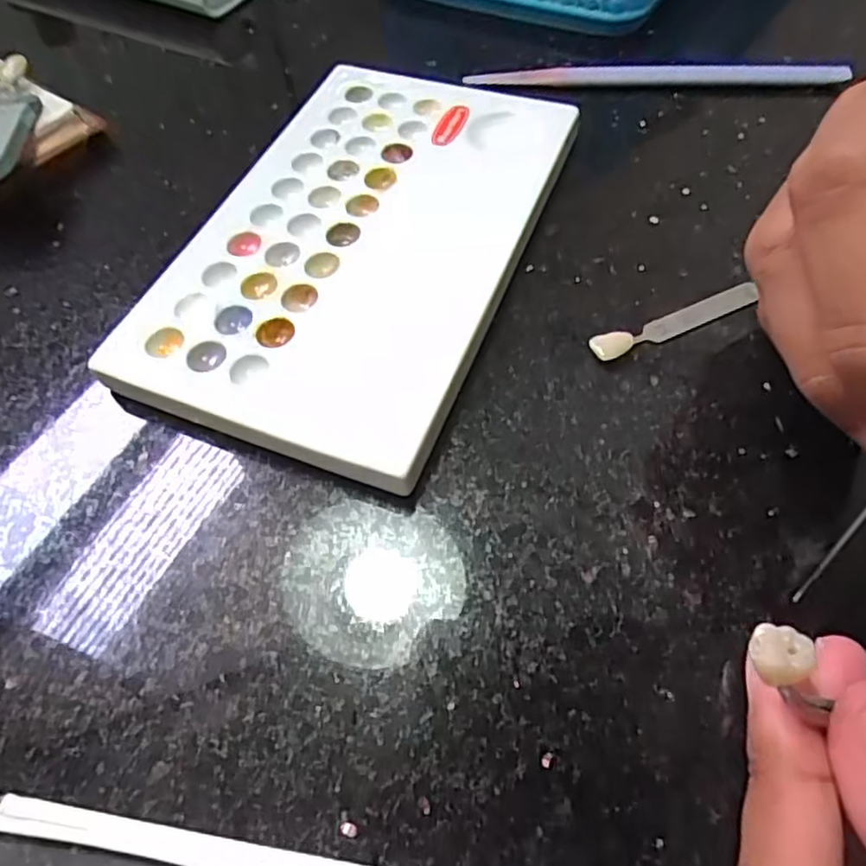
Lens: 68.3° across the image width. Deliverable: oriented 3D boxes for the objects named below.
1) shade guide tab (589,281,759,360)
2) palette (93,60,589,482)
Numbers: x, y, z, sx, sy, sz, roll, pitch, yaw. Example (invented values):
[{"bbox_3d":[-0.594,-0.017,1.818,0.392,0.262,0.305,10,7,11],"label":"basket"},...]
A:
[{"bbox_3d":[0.068,-0.031,0.180,0.053,0.005,0.008,-23,60,-11],"label":"shade guide tab"},{"bbox_3d":[-0.021,-0.063,0.195,0.094,0.016,0.151,18,61,14],"label":"palette"}]

